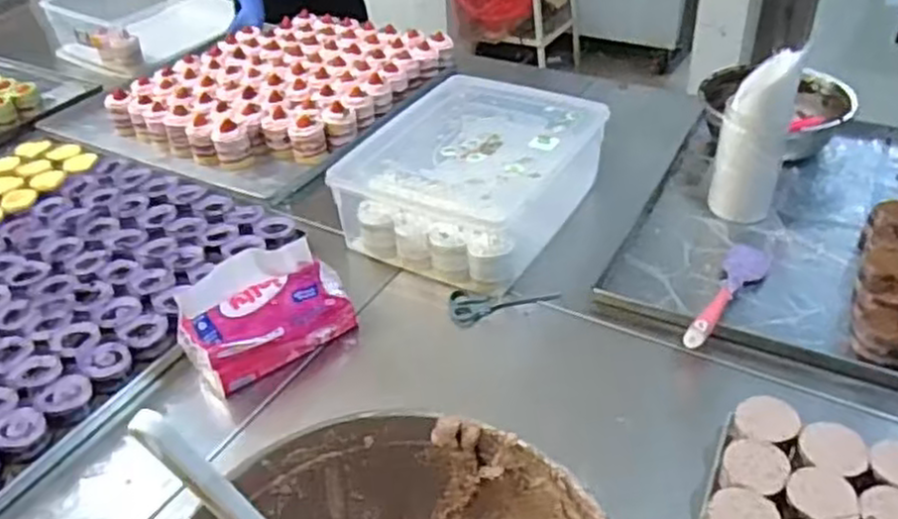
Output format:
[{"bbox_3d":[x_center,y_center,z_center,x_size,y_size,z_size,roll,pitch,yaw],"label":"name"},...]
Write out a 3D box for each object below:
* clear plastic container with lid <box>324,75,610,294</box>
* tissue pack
[{"bbox_3d":[0.041,-0.132,1.108,0.288,0.118,0.356,20,46,28],"label":"clear plastic container with lid"},{"bbox_3d":[-0.222,0.062,0.898,0.200,0.113,0.083,-26,43,-24],"label":"tissue pack"}]

